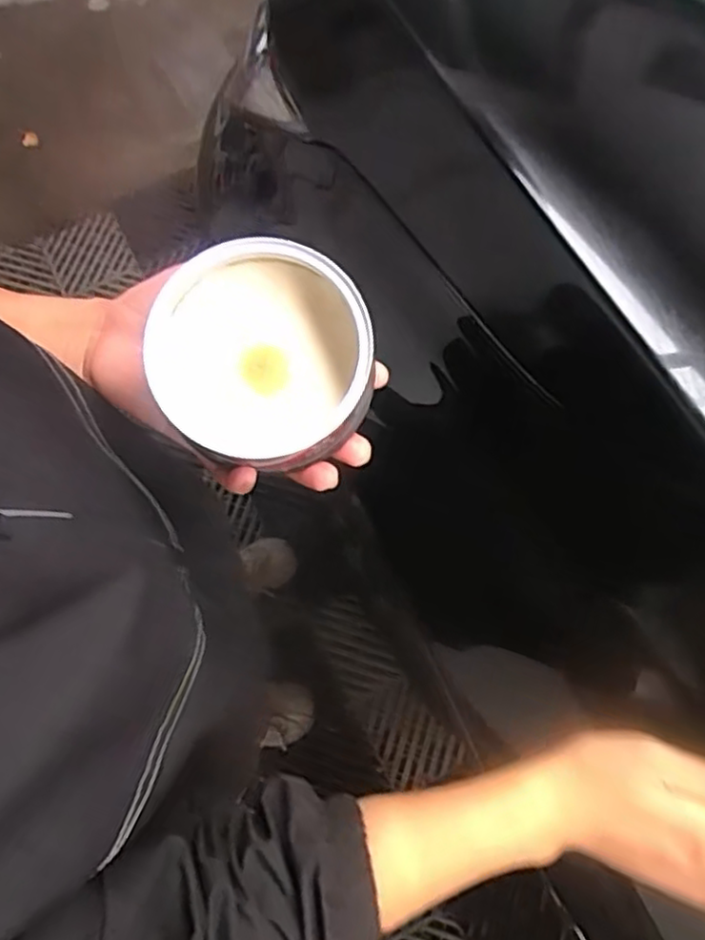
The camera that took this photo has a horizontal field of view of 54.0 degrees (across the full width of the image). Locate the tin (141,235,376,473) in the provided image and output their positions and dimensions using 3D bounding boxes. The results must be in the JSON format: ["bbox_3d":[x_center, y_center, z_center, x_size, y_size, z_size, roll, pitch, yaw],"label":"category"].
[{"bbox_3d":[-0.048,-0.062,0.363,0.112,0.045,0.112,2,82,-13],"label":"tin"}]

